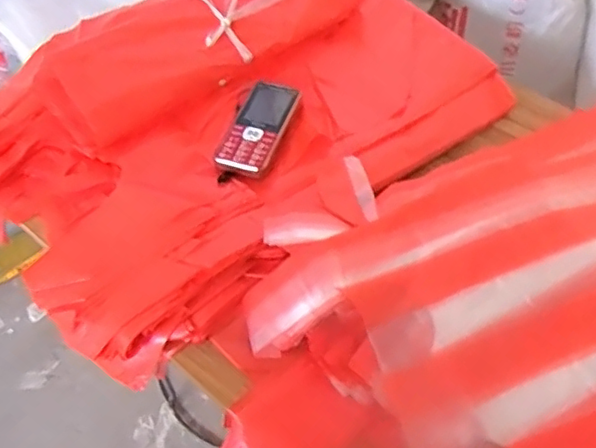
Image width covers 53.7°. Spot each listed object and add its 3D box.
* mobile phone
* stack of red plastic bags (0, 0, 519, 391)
[{"bbox_3d":[-0.039,-0.106,0.615,0.053,0.013,0.127,14,55,12],"label":"mobile phone"},{"bbox_3d":[-0.093,-0.131,0.636,0.553,0.089,0.425,-36,60,-22],"label":"stack of red plastic bags"}]

